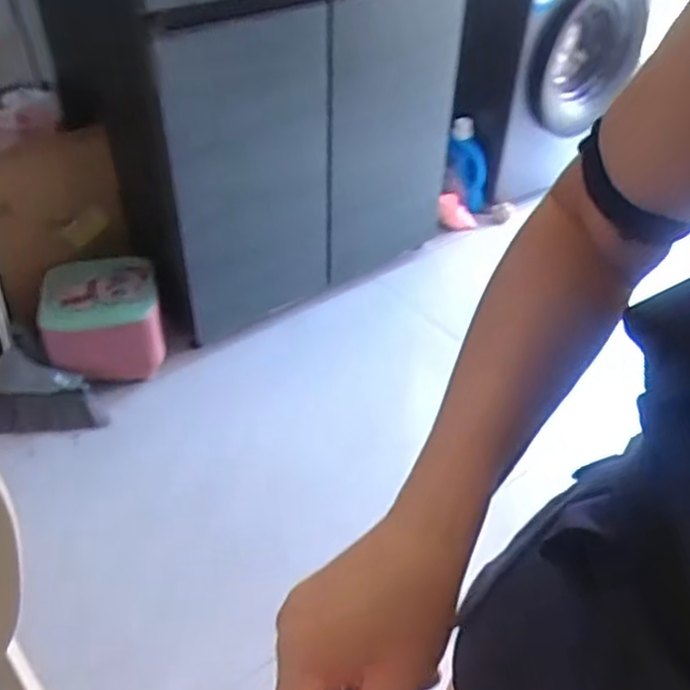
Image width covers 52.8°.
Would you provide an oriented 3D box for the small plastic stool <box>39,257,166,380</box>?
[{"bbox_3d":[-0.559,-0.059,1.640,0.250,0.204,0.229,-7,42,-9],"label":"small plastic stool"}]

